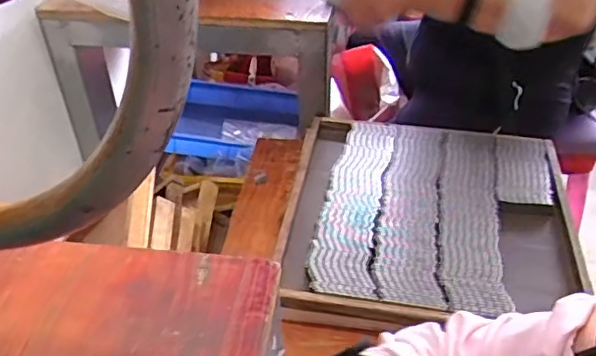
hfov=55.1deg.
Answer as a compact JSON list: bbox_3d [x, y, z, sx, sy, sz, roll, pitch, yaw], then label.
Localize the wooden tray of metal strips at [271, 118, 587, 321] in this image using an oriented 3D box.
[{"bbox_3d":[0.182,0.046,0.819,0.384,0.044,0.382,5,40,6],"label":"wooden tray of metal strips"}]

